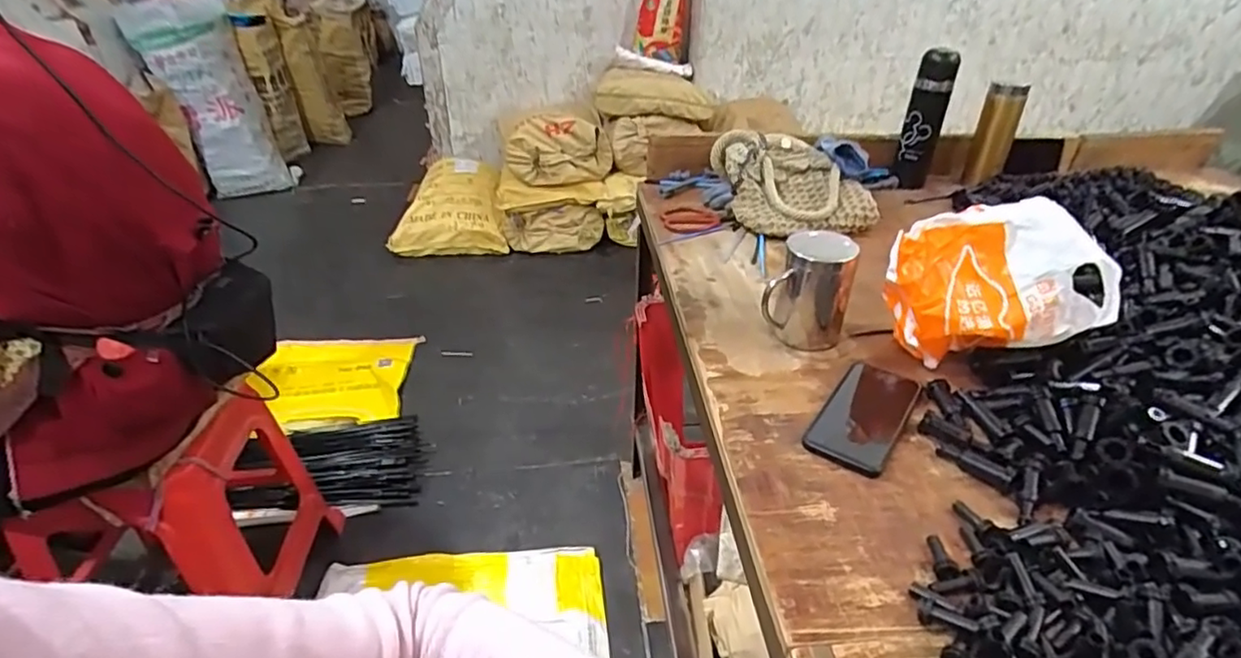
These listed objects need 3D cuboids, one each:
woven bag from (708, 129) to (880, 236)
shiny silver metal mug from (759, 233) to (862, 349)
[{"bbox_3d":[0.282,-0.252,1.016,0.205,0.119,0.211,-9,35,-14],"label":"woven bag"},{"bbox_3d":[0.218,-0.046,0.723,0.086,0.126,0.080,15,37,20],"label":"shiny silver metal mug"}]

